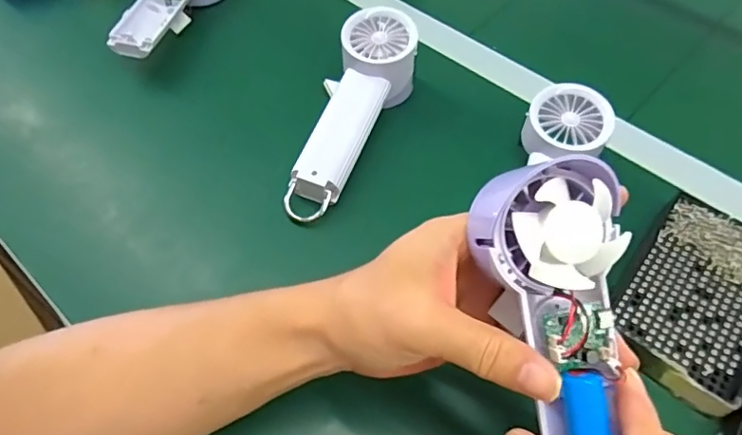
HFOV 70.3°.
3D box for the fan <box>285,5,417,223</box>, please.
[{"bbox_3d":[-0.018,-0.083,0.433,0.065,0.044,0.196,20,72,12],"label":"fan"}]

